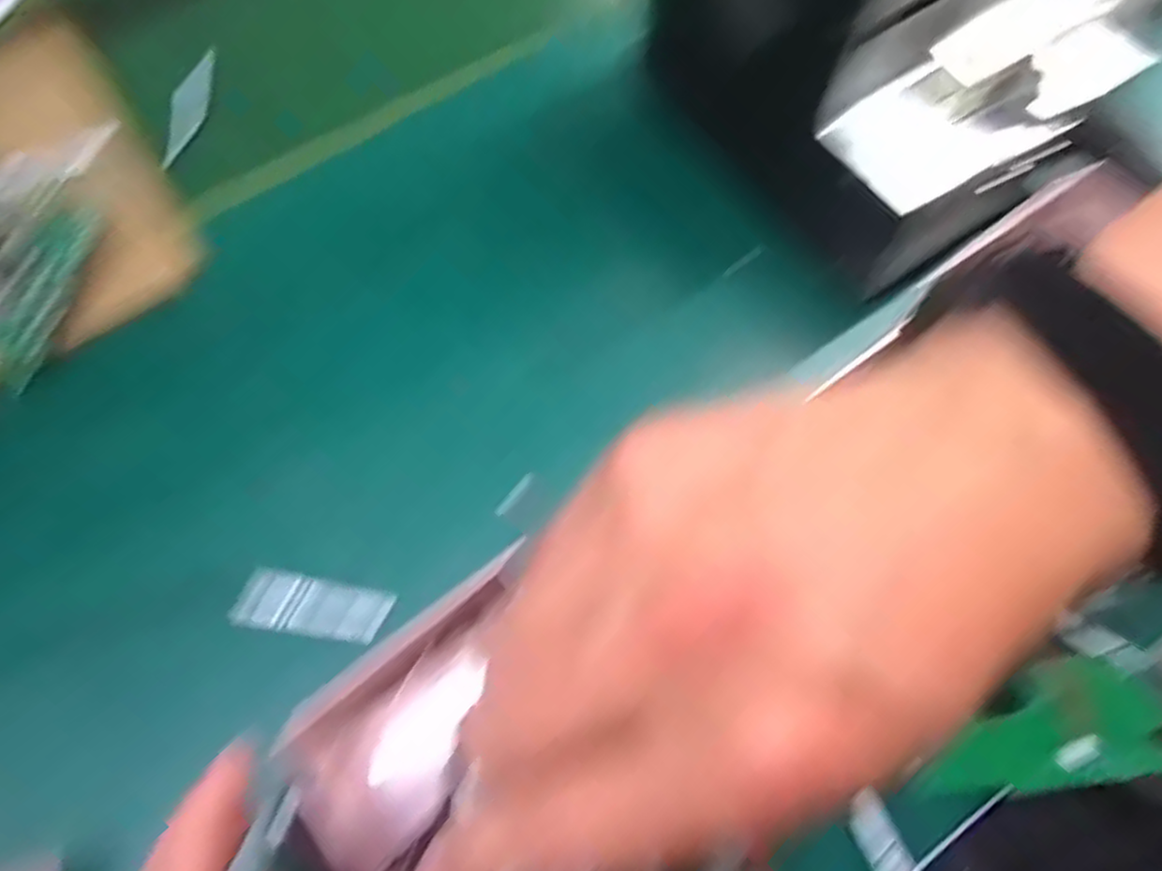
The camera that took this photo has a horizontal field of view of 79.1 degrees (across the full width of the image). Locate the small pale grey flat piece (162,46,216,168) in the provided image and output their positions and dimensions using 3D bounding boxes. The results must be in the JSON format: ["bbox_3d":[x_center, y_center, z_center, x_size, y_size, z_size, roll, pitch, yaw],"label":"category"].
[{"bbox_3d":[-0.227,-0.190,0.408,0.007,0.018,0.076,7,88,48],"label":"small pale grey flat piece"}]

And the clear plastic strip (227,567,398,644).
[{"bbox_3d":[-0.113,0.073,0.299,0.061,0.004,0.023,13,70,-12],"label":"clear plastic strip"}]

